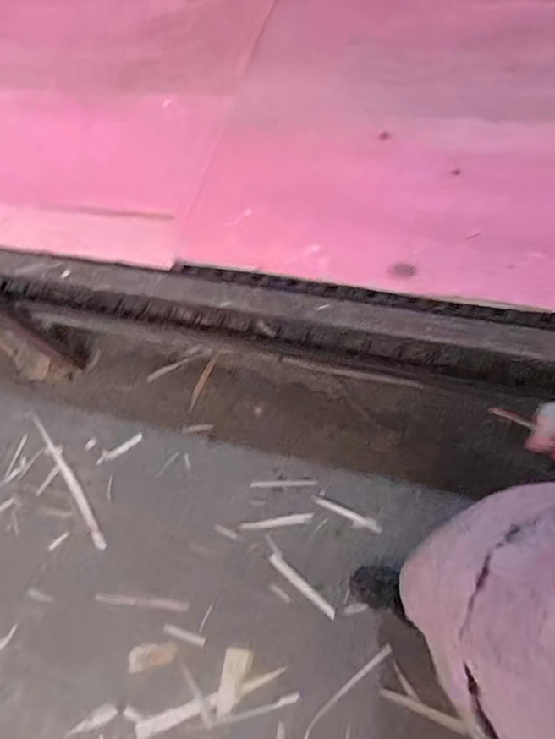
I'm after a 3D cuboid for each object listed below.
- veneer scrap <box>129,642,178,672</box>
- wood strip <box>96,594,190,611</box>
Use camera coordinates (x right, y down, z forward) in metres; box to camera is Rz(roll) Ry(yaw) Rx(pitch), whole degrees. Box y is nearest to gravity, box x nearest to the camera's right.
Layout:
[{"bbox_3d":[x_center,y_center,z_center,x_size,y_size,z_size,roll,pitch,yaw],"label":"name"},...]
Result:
[{"bbox_3d":[-0.366,0.837,1.412,0.142,0.007,0.062,-16,66,2],"label":"veneer scrap"},{"bbox_3d":[-0.412,0.706,1.465,0.291,0.011,0.027,2,67,10],"label":"wood strip"}]

